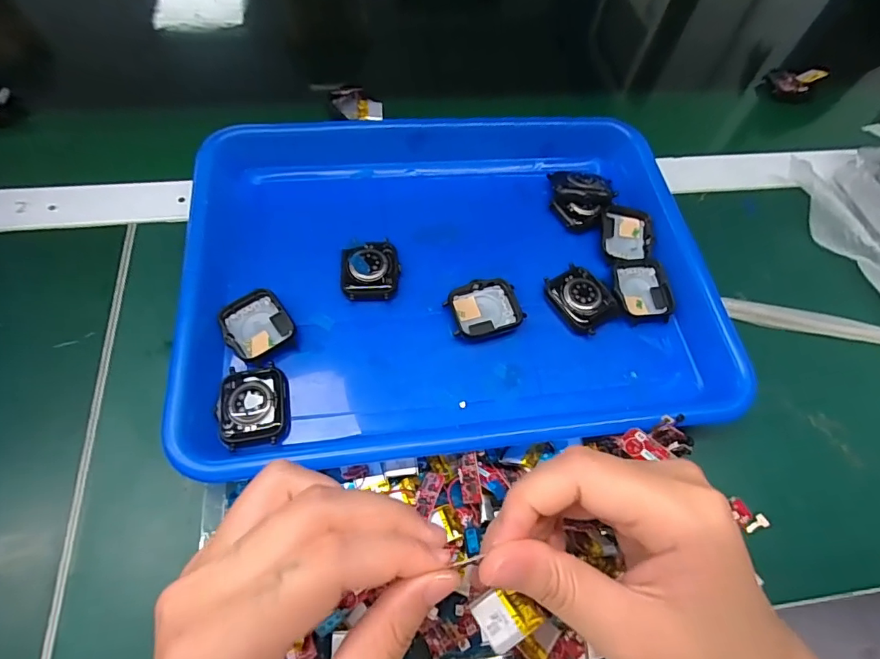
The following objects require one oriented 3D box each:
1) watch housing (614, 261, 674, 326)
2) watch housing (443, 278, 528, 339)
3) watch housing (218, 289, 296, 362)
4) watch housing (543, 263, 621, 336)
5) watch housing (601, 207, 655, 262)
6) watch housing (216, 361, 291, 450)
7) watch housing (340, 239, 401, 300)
[{"bbox_3d":[0.135,-0.027,0.317,0.038,0.008,0.043,-5,62,-7],"label":"watch housing"},{"bbox_3d":[0.029,-0.013,0.302,0.044,0.009,0.035,-13,64,-11],"label":"watch housing"},{"bbox_3d":[-0.111,-0.004,0.285,0.037,0.006,0.040,-36,70,-20],"label":"watch housing"},{"bbox_3d":[0.094,-0.020,0.310,0.039,0.012,0.044,-24,66,-16],"label":"watch housing"},{"bbox_3d":[0.133,-0.067,0.339,0.037,0.012,0.044,6,62,-1],"label":"watch housing"},{"bbox_3d":[-0.104,0.041,0.262,0.037,0.008,0.044,-7,63,-8],"label":"watch housing"},{"bbox_3d":[-0.045,-0.038,0.308,0.037,0.013,0.040,-3,62,-6],"label":"watch housing"}]

